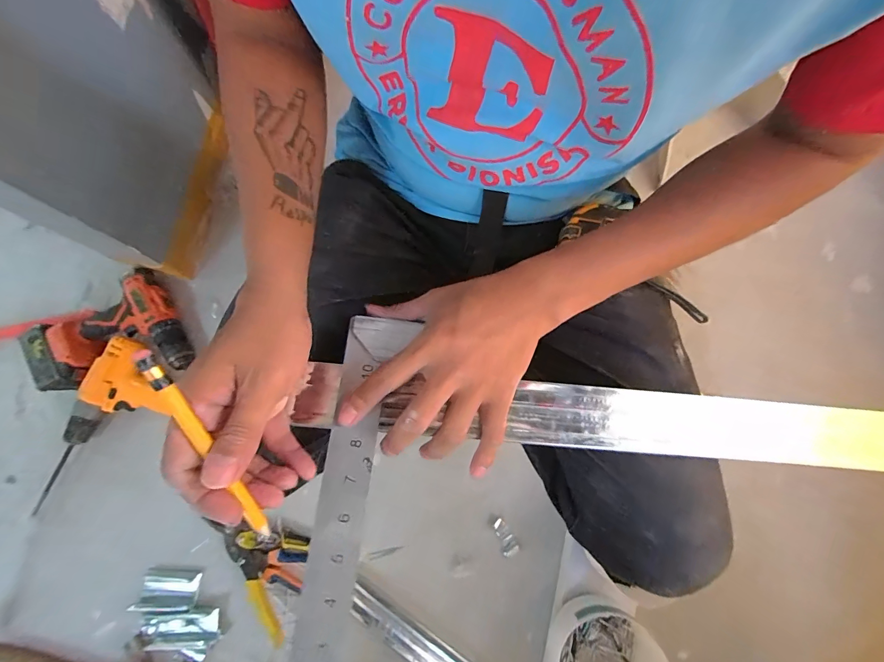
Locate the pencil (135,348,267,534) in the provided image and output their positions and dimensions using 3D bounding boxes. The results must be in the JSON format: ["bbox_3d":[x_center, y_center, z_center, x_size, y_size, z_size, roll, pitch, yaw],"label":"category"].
[{"bbox_3d":[-0.136,0.070,0.215,0.008,0.005,0.134,-23,109,-5],"label":"pencil"}]

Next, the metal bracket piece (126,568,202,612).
[{"bbox_3d":[-0.429,0.404,0.577,0.087,0.016,0.058,7,78,0],"label":"metal bracket piece"}]

